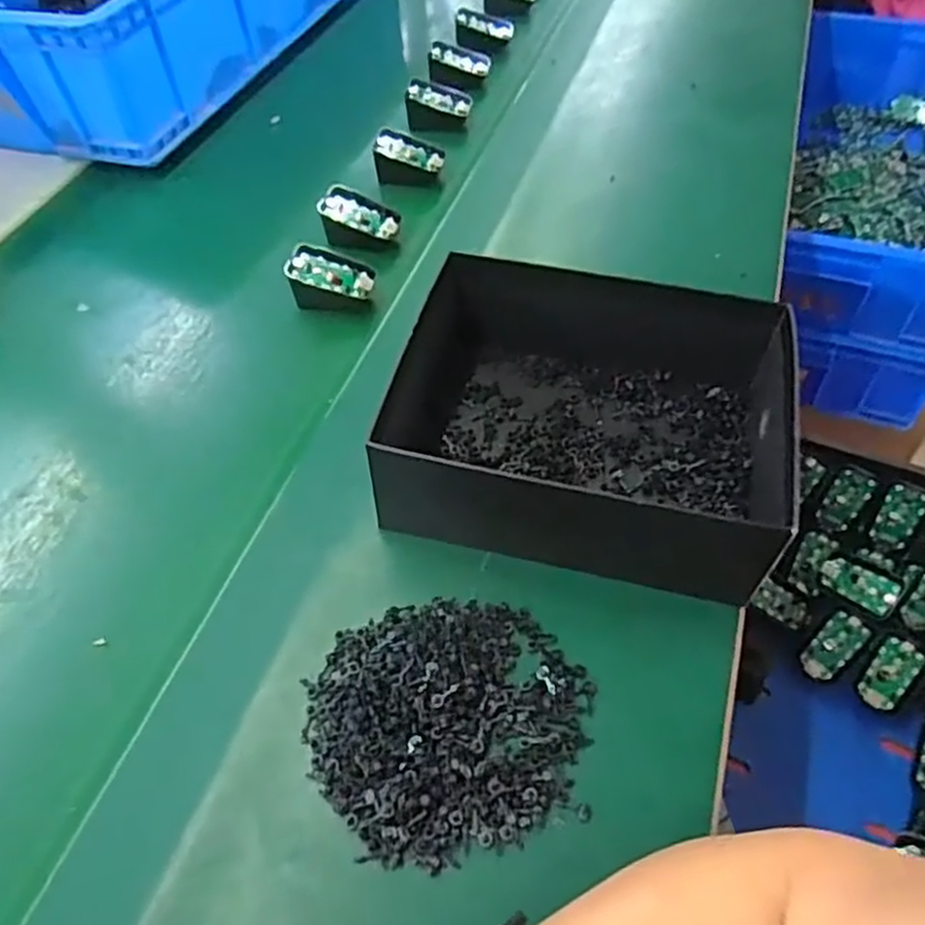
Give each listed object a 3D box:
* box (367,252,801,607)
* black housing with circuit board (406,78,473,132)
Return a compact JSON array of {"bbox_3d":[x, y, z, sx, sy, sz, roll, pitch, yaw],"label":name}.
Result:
[{"bbox_3d":[0.084,-0.045,0.495,0.247,0.076,0.221,9,53,10],"label":"box"},{"bbox_3d":[-0.025,-0.377,0.774,0.067,0.044,0.033,-2,52,1],"label":"black housing with circuit board"}]

